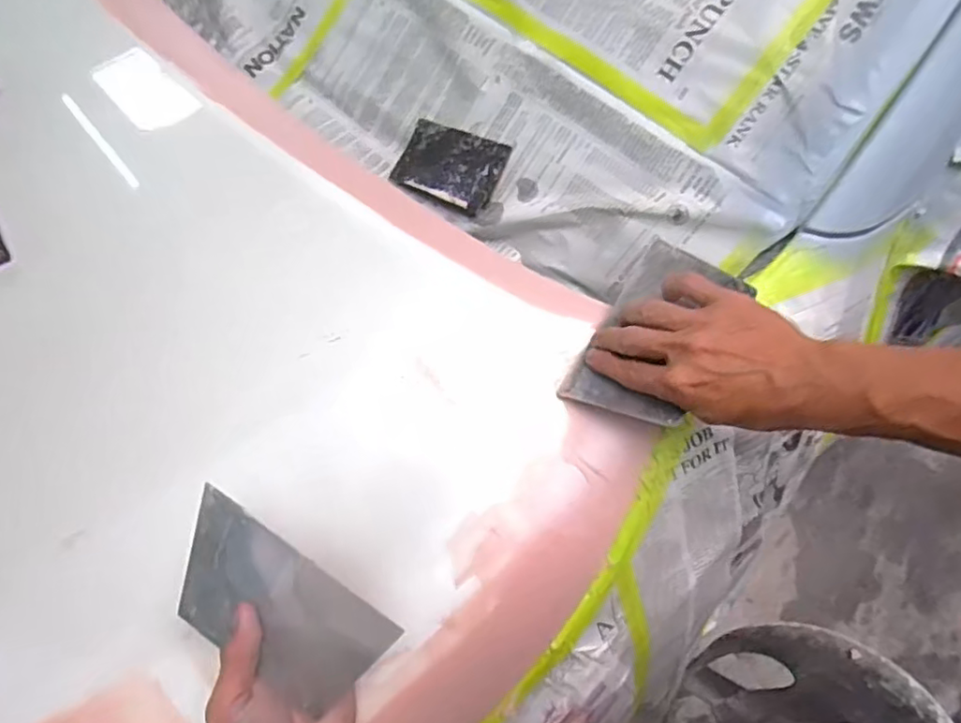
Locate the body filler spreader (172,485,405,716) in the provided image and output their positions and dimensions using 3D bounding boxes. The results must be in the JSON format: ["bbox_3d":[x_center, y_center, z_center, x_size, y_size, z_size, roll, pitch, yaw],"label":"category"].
[{"bbox_3d":[-0.126,0.153,0.373,0.137,0.006,0.092,31,108,11],"label":"body filler spreader"}]

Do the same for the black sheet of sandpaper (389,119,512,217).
[{"bbox_3d":[-0.033,-0.197,0.619,0.117,0.012,0.076,24,88,24],"label":"black sheet of sandpaper"}]

